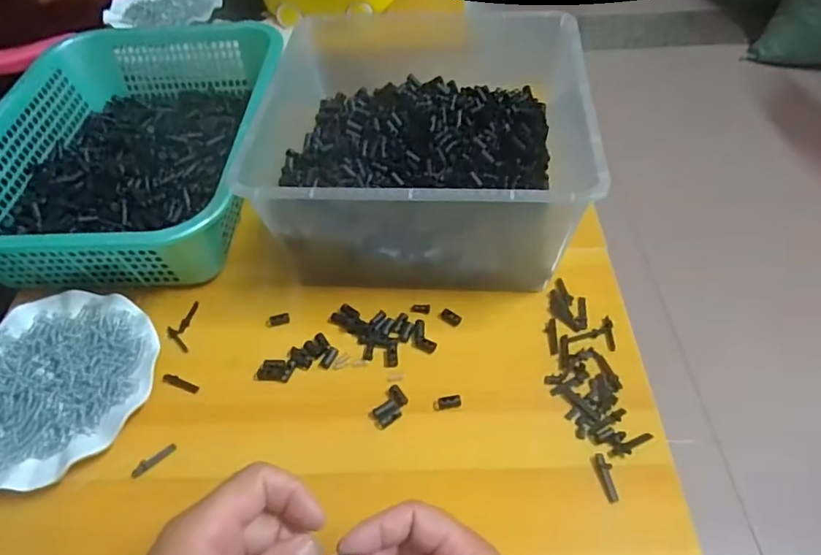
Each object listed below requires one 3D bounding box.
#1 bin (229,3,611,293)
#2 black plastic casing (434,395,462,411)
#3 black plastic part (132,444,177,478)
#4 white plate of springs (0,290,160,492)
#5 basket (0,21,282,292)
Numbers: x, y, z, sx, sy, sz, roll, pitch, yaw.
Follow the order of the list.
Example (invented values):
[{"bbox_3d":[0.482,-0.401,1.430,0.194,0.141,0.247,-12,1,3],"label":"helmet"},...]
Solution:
[{"bbox_3d":[0.018,-0.138,0.586,0.288,0.144,0.315,1,50,5],"label":"bin"},{"bbox_3d":[0.030,0.104,0.473,0.024,0.006,0.010,-16,49,8],"label":"black plastic casing"},{"bbox_3d":[-0.206,0.146,0.457,0.036,0.004,0.009,-35,56,-24],"label":"black plastic part"},{"bbox_3d":[-0.313,0.091,0.495,0.178,0.026,0.179,-2,49,2],"label":"white plate of springs"},{"bbox_3d":[-0.309,-0.153,0.651,0.292,0.091,0.376,-1,49,2],"label":"basket"}]

